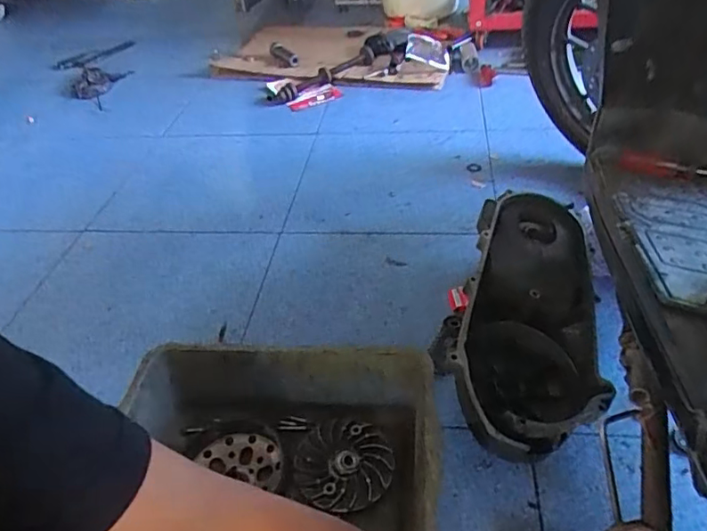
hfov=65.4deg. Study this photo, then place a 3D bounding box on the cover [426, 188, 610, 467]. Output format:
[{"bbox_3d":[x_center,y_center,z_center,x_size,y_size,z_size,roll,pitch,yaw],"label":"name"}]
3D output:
[{"bbox_3d":[0.218,0.069,0.732,0.194,0.119,0.415,3,40,12],"label":"cover"}]

